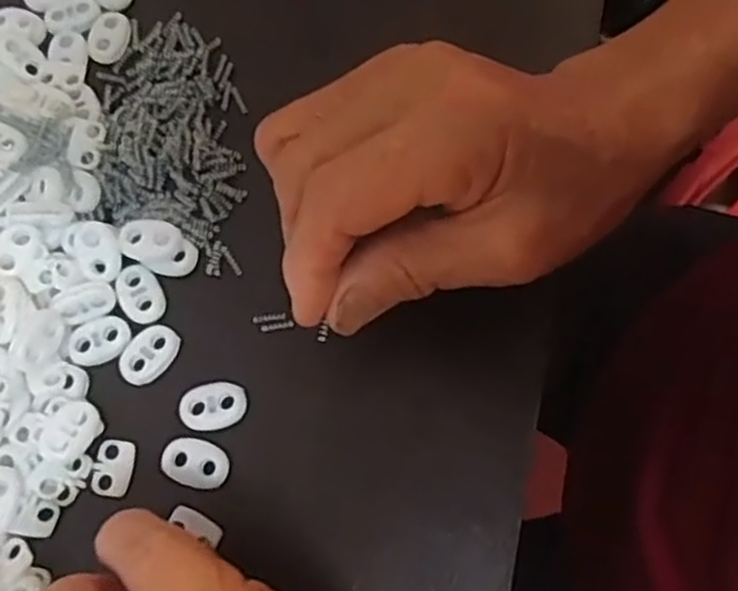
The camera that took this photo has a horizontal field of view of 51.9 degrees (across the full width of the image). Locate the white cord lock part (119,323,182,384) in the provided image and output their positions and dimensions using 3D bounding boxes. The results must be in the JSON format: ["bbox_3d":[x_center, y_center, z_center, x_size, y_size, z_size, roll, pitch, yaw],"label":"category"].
[{"bbox_3d":[-0.077,0.020,0.265,0.016,0.004,0.022,32,75,8],"label":"white cord lock part"}]

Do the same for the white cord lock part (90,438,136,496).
[{"bbox_3d":[-0.087,0.058,0.257,0.013,0.004,0.018,6,73,0],"label":"white cord lock part"}]

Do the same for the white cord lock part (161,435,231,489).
[{"bbox_3d":[-0.058,0.056,0.255,0.023,0.004,0.015,18,74,4],"label":"white cord lock part"}]

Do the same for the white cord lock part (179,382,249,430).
[{"bbox_3d":[-0.053,0.038,0.260,0.023,0.004,0.016,-4,73,-3],"label":"white cord lock part"}]

